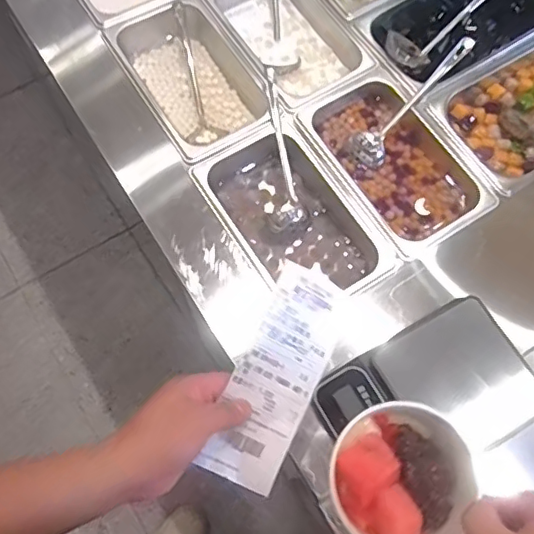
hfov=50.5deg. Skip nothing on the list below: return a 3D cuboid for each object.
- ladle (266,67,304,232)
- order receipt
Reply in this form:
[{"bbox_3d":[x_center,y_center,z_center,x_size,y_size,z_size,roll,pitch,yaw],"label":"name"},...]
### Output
[{"bbox_3d":[0.024,-0.156,0.751,0.048,0.063,0.216,-1,71,-1],"label":"ladle"},{"bbox_3d":[0.010,0.097,0.501,0.073,0.016,0.192,29,81,-13],"label":"order receipt"}]

